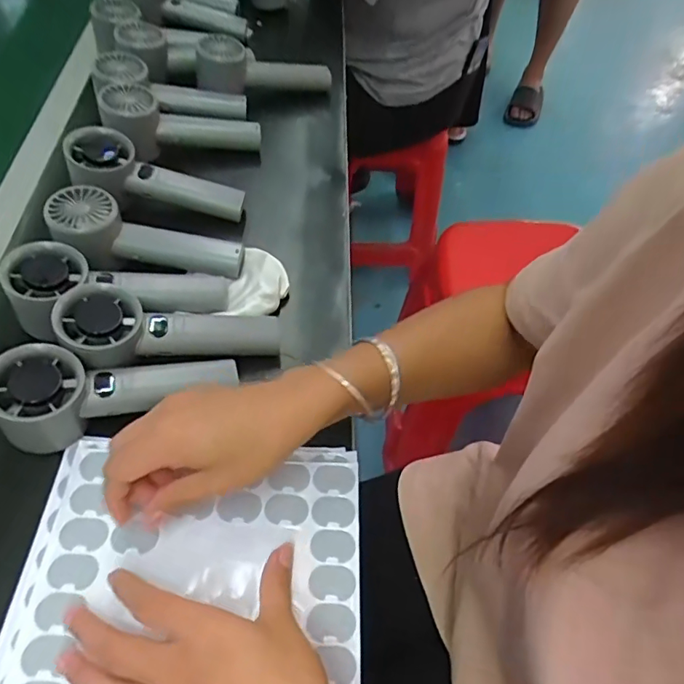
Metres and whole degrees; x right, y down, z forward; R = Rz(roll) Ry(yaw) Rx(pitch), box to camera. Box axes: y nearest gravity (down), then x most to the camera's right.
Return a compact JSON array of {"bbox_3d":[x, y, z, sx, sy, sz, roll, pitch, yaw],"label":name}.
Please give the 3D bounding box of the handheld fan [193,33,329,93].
[{"bbox_3d":[-0.094,-0.332,0.612,0.162,0.045,0.060,-9,59,-28],"label":"handheld fan"}]

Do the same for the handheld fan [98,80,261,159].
[{"bbox_3d":[-0.168,-0.225,0.534,0.160,0.051,0.057,3,58,-18],"label":"handheld fan"}]

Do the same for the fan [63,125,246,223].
[{"bbox_3d":[-0.172,-0.151,0.472,0.156,0.032,0.055,18,58,-12],"label":"fan"}]

